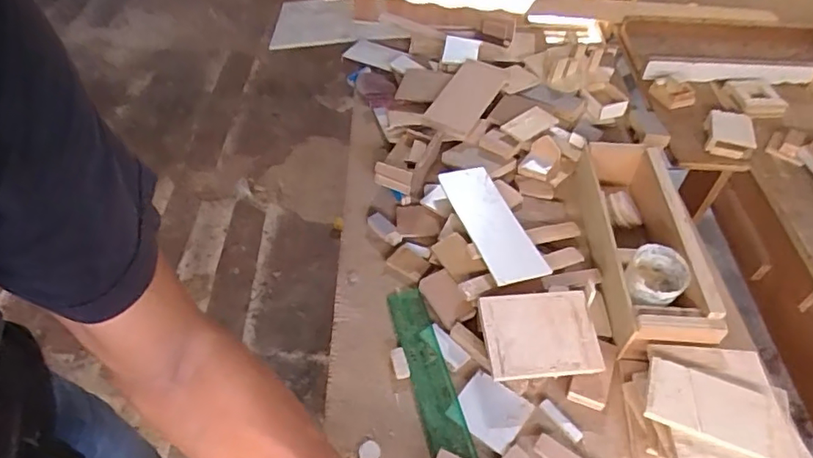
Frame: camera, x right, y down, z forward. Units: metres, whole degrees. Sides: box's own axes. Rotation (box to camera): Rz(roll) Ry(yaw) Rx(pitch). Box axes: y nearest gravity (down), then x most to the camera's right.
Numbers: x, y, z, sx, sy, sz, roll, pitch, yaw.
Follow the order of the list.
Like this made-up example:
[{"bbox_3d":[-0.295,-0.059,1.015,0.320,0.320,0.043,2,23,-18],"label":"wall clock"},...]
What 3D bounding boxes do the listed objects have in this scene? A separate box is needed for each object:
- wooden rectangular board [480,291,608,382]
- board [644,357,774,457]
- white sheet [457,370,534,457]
[{"bbox_3d":[0.157,0.124,0.635,0.128,0.011,0.098,-3,58,-5],"label":"wooden rectangular board"},{"bbox_3d":[0.309,0.180,0.548,0.118,0.014,0.068,18,49,15],"label":"board"},{"bbox_3d":[0.094,0.203,0.602,0.073,0.004,0.066,30,55,25],"label":"white sheet"}]

